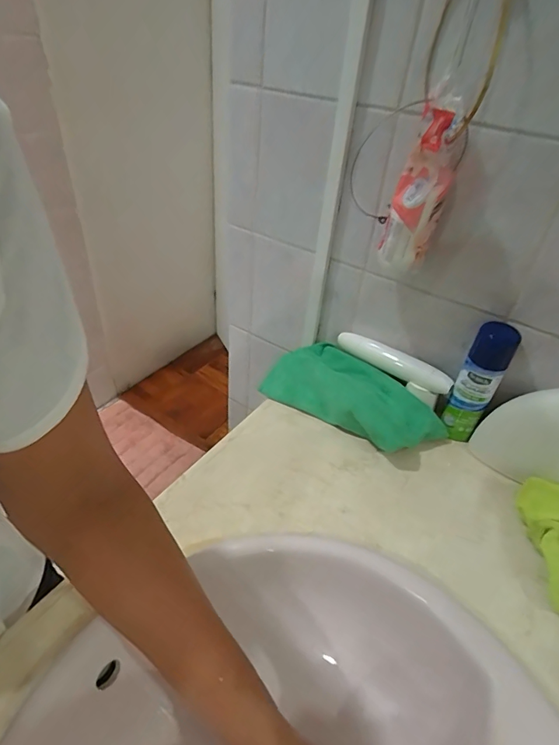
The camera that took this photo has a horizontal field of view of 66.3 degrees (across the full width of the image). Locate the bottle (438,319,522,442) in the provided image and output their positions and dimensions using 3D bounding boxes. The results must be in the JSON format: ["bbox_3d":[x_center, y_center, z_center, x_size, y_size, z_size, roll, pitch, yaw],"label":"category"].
[{"bbox_3d":[0.263,0.013,0.573,0.050,0.168,0.051,23,42,22],"label":"bottle"}]

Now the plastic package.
[{"bbox_3d":[0.153,-0.200,0.469,0.060,0.176,0.051,17,38,14],"label":"plastic package"}]

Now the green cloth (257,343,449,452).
[{"bbox_3d":[0.109,0.036,0.628,0.253,0.052,0.118,27,44,25],"label":"green cloth"}]

